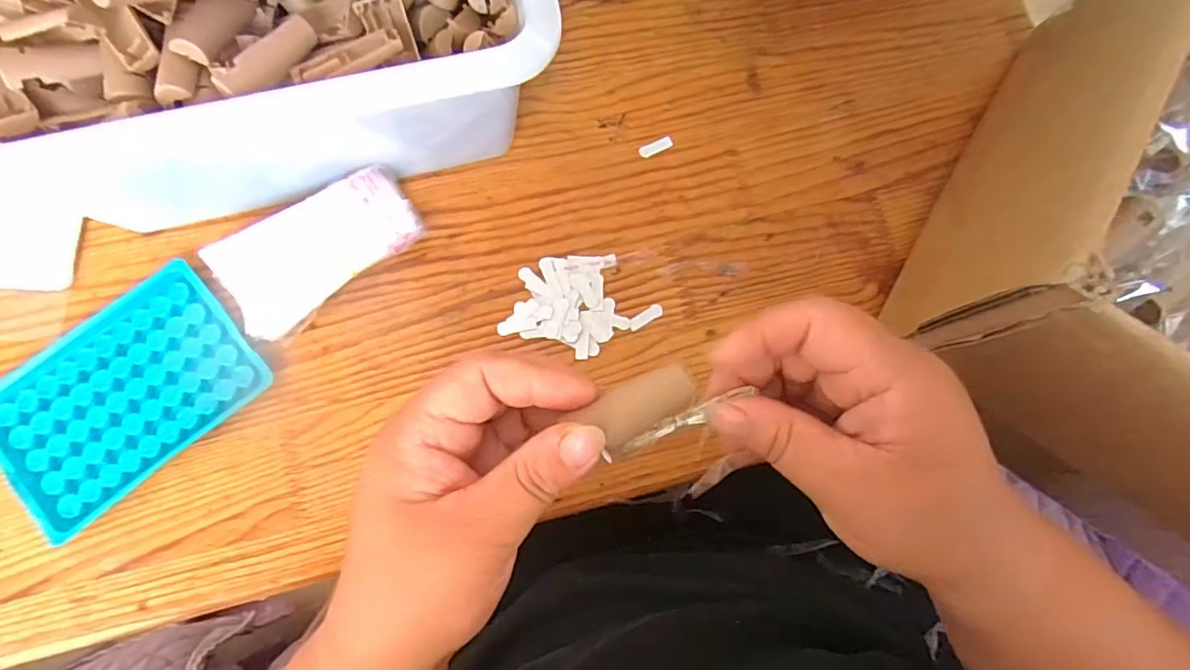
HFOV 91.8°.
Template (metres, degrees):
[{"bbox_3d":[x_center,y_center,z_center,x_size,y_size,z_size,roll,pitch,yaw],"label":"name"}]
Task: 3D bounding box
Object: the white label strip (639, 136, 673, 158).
[{"bbox_3d":[0.039,-0.119,0.367,0.023,0.004,0.008,-27,80,-7],"label":"white label strip"}]

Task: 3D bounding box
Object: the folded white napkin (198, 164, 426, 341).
[{"bbox_3d":[-0.153,-0.046,0.327,0.112,0.034,0.054,-32,81,-8],"label":"folded white napkin"}]

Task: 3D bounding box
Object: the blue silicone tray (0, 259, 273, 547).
[{"bbox_3d":[-0.254,0.033,0.314,0.132,0.016,0.091,-42,82,-9],"label":"blue silicone tray"}]

